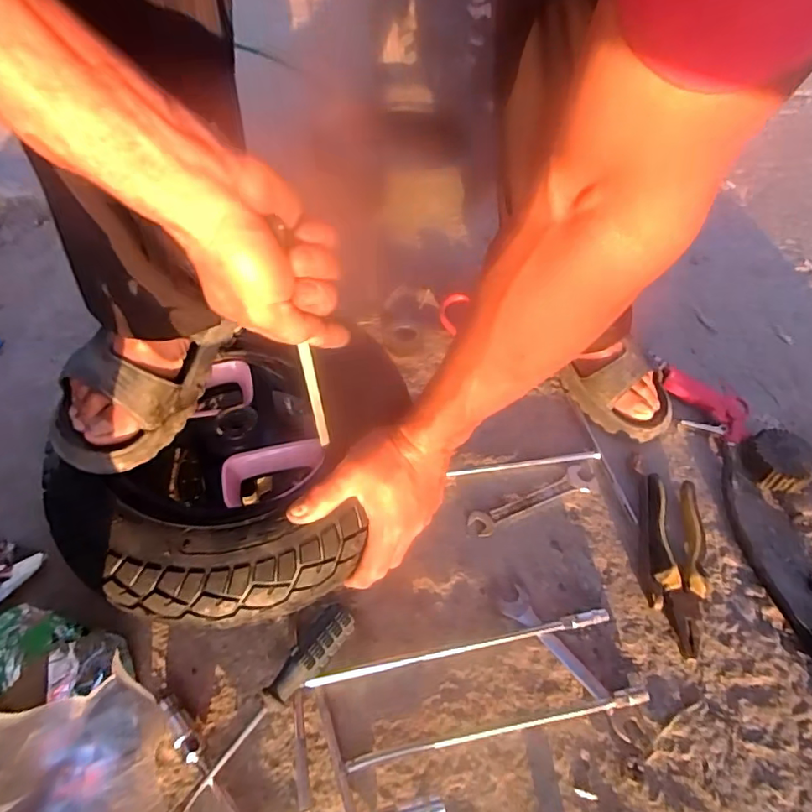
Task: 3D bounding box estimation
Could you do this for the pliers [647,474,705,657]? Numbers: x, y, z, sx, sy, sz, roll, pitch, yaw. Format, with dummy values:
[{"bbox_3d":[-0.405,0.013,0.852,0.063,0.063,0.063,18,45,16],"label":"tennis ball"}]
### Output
[{"bbox_3d":[0.275,0.157,0.557,0.058,0.025,0.185,14,51,6],"label":"pliers"}]

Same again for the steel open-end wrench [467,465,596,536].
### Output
[{"bbox_3d":[0.139,0.103,0.598,0.151,0.007,0.032,-19,55,-20],"label":"steel open-end wrench"}]

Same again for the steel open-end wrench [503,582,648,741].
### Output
[{"bbox_3d":[0.147,0.229,0.497,0.028,0.007,0.148,-32,60,-27],"label":"steel open-end wrench"}]

